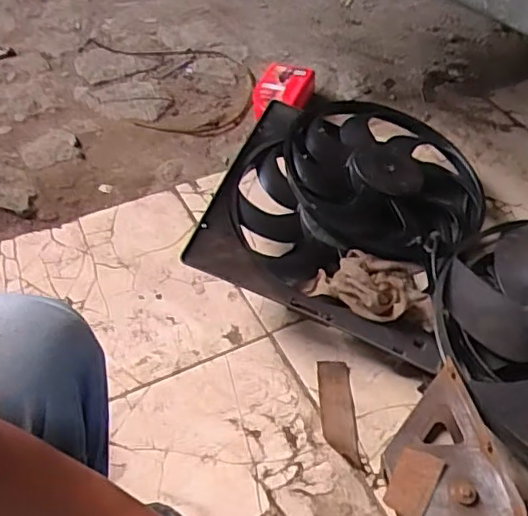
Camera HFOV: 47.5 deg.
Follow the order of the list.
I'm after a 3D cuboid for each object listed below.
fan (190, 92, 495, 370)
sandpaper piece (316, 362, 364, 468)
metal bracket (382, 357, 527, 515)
[{"bbox_3d":[0.154,-0.104,1.044,0.423,0.113,0.524,14,48,10],"label":"fan"},{"bbox_3d":[0.109,0.226,0.881,0.049,0.009,0.162,-3,49,1],"label":"sandpaper piece"},{"bbox_3d":[0.227,0.278,0.788,0.150,0.080,0.231,-11,48,-10],"label":"metal bracket"}]

